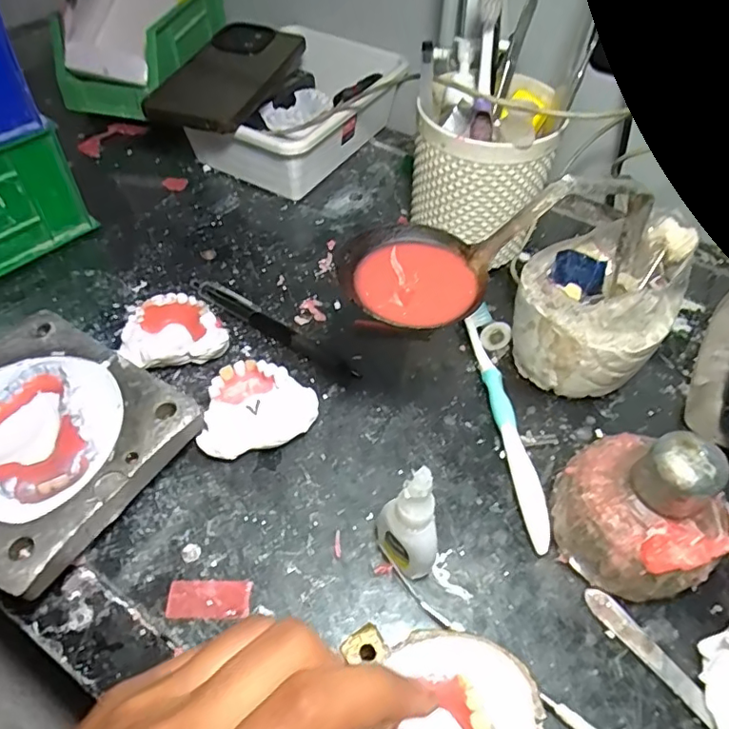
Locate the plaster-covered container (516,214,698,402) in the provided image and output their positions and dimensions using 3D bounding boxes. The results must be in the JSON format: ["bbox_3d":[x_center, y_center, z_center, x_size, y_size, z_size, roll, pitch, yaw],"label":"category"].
[{"bbox_3d":[0.136,-0.033,0.330,0.079,0.098,0.079,0,53,-1],"label":"plaster-covered container"}]

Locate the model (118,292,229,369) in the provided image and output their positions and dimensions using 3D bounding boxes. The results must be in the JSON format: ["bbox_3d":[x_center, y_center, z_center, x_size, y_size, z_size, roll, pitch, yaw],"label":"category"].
[{"bbox_3d":[-0.125,-0.020,0.355,0.059,0.027,0.057,-24,57,-18],"label":"model"}]

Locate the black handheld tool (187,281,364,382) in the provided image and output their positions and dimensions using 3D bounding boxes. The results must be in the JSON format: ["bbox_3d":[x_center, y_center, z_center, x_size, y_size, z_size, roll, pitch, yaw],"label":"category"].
[{"bbox_3d":[-0.062,-0.026,0.374,0.138,0.012,0.016,28,58,19],"label":"black handheld tool"}]

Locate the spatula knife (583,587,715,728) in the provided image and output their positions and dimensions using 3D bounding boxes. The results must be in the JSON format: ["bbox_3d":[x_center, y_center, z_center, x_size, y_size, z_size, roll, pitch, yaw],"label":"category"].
[{"bbox_3d":[0.154,0.157,0.243,0.013,0.009,0.138,-31,60,-22],"label":"spatula knife"}]

